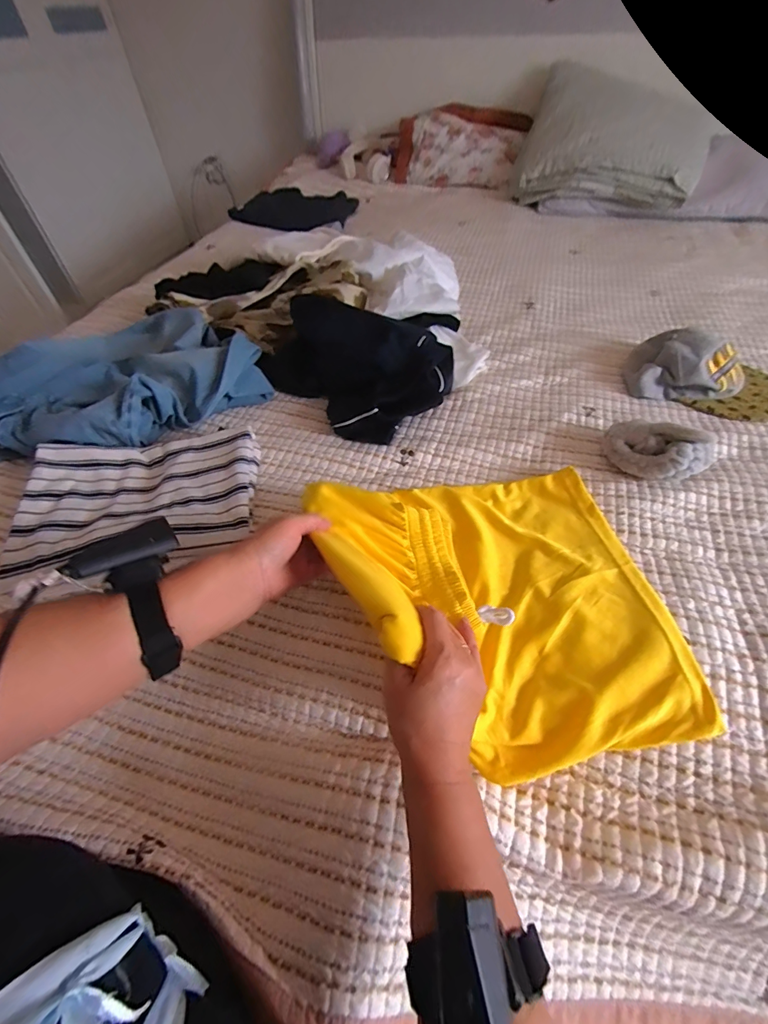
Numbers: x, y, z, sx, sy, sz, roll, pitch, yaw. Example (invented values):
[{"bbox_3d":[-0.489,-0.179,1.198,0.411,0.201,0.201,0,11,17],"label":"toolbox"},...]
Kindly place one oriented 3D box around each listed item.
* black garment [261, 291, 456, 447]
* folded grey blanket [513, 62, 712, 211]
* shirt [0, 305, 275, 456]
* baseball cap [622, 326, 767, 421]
[{"bbox_3d":[0.002,-0.288,0.711,0.300,0.109,0.346,36,61,27],"label":"black garment"},{"bbox_3d":[0.694,-1.153,1.255,0.505,0.255,0.377,6,52,7],"label":"folded grey blanket"},{"bbox_3d":[-0.470,-0.199,0.653,0.465,0.086,0.322,-35,58,-24],"label":"shirt"},{"bbox_3d":[0.550,-0.238,0.683,0.241,0.066,0.162,22,55,19],"label":"baseball cap"}]

